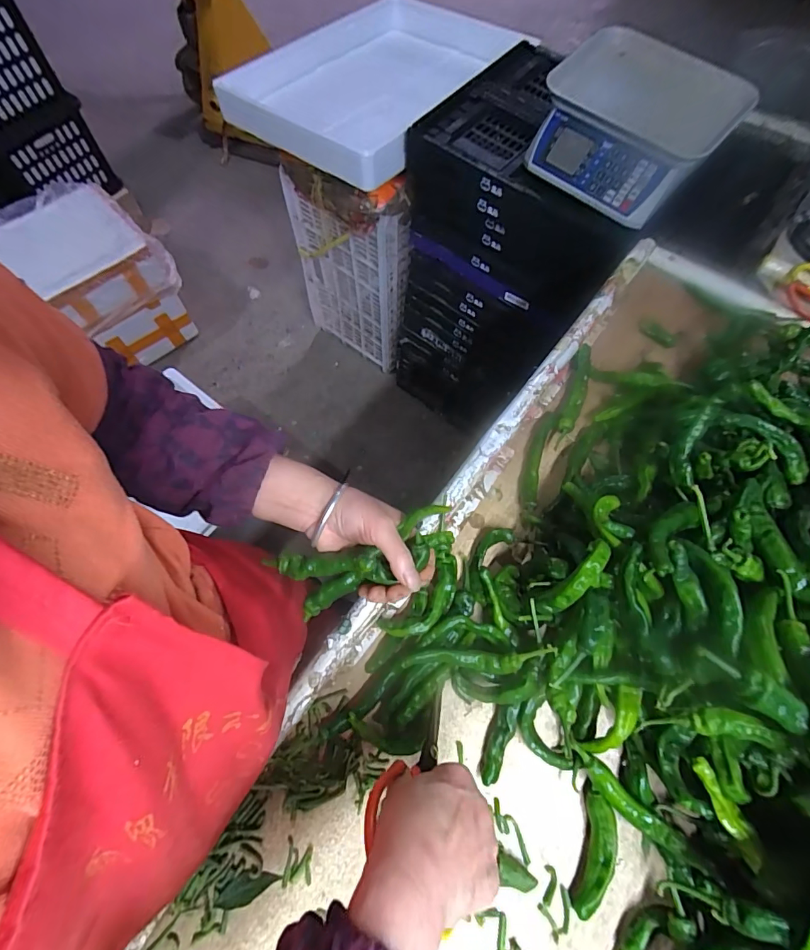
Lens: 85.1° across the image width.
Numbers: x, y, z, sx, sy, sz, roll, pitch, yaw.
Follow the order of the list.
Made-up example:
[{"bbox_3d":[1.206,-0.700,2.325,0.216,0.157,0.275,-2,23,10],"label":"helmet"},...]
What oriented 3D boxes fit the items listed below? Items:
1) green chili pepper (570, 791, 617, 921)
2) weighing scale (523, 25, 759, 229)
[{"bbox_3d":[0.168,0.334,0.389,0.023,0.023,0.091,17,69,4],"label":"green chili pepper"},{"bbox_3d":[0.366,-0.583,0.732,0.295,0.109,0.266,38,72,14],"label":"weighing scale"}]

